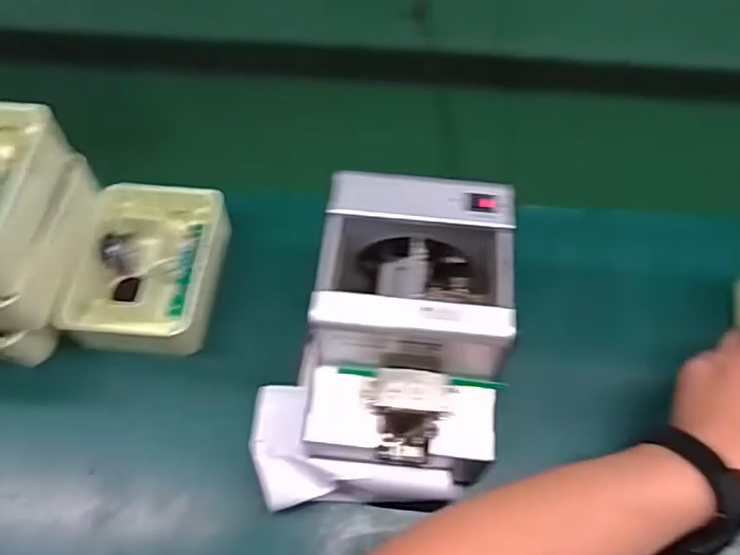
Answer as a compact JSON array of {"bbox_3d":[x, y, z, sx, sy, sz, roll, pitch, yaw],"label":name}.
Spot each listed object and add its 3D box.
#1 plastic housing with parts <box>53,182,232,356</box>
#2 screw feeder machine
[{"bbox_3d":[-0.188,-0.012,0.522,0.113,0.045,0.155,3,60,2],"label":"plastic housing with parts"},{"bbox_3d":[0.027,0.037,0.429,0.128,0.123,0.177,7,60,4],"label":"screw feeder machine"}]

